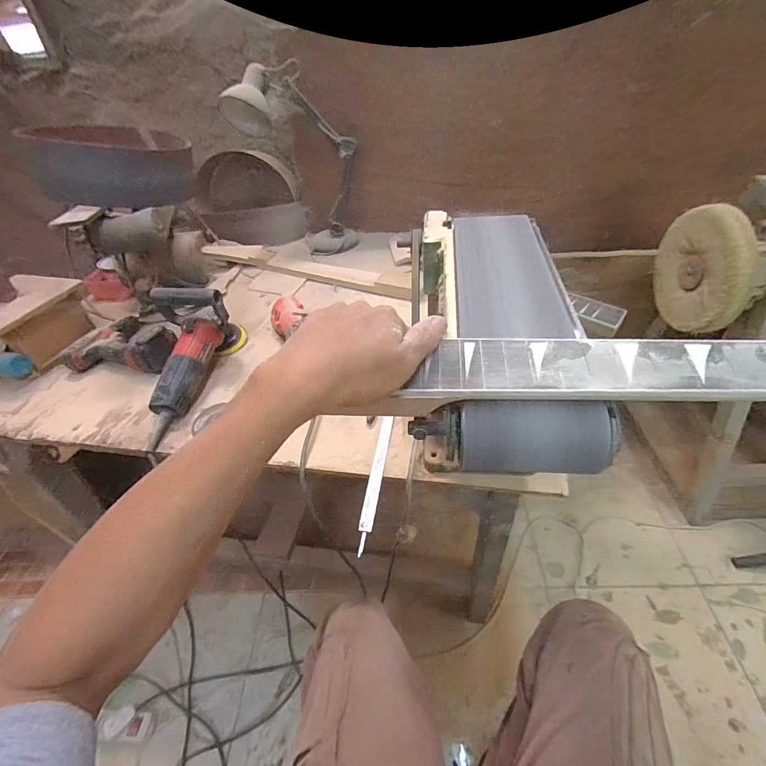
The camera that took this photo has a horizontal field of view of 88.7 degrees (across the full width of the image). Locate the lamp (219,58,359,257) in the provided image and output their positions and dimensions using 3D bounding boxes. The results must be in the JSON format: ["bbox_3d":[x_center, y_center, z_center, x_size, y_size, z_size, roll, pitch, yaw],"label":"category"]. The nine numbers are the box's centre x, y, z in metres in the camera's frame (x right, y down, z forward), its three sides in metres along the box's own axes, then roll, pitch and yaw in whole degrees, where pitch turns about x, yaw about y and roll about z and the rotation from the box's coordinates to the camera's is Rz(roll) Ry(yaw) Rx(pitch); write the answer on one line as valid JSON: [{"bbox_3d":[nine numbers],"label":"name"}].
[{"bbox_3d":[-0.211,-0.568,1.040,0.291,0.423,0.156,-6,43,2],"label":"lamp"}]

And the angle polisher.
[{"bbox_3d":[-0.359,-0.051,0.716,0.125,0.152,0.234,4,63,13],"label":"angle polisher"}]

